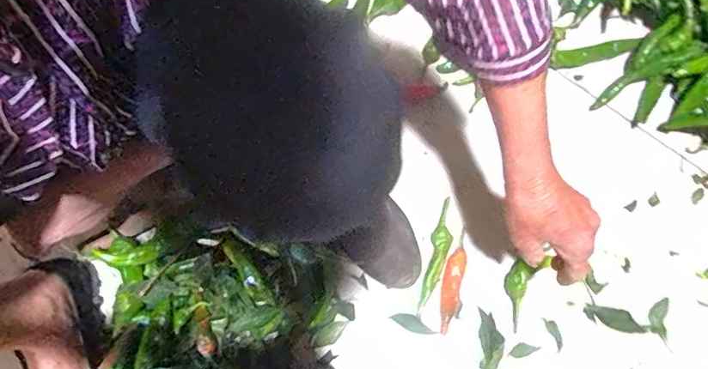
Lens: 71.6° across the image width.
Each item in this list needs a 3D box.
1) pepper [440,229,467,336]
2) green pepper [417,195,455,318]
[{"bbox_3d":[0.123,0.121,0.616,0.025,0.018,0.128,11,70,5],"label":"pepper"},{"bbox_3d":[0.105,0.091,0.627,0.025,0.023,0.153,19,71,8],"label":"green pepper"}]

